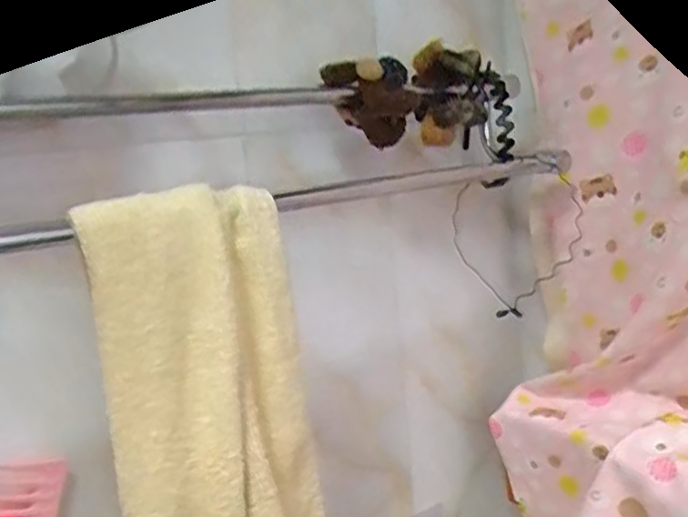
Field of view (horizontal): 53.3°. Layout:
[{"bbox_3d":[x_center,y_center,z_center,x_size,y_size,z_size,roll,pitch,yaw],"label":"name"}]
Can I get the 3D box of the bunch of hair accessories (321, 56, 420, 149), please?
[{"bbox_3d":[0.023,-0.125,0.552,0.065,0.066,0.038,-2,10,18],"label":"bunch of hair accessories"}]

